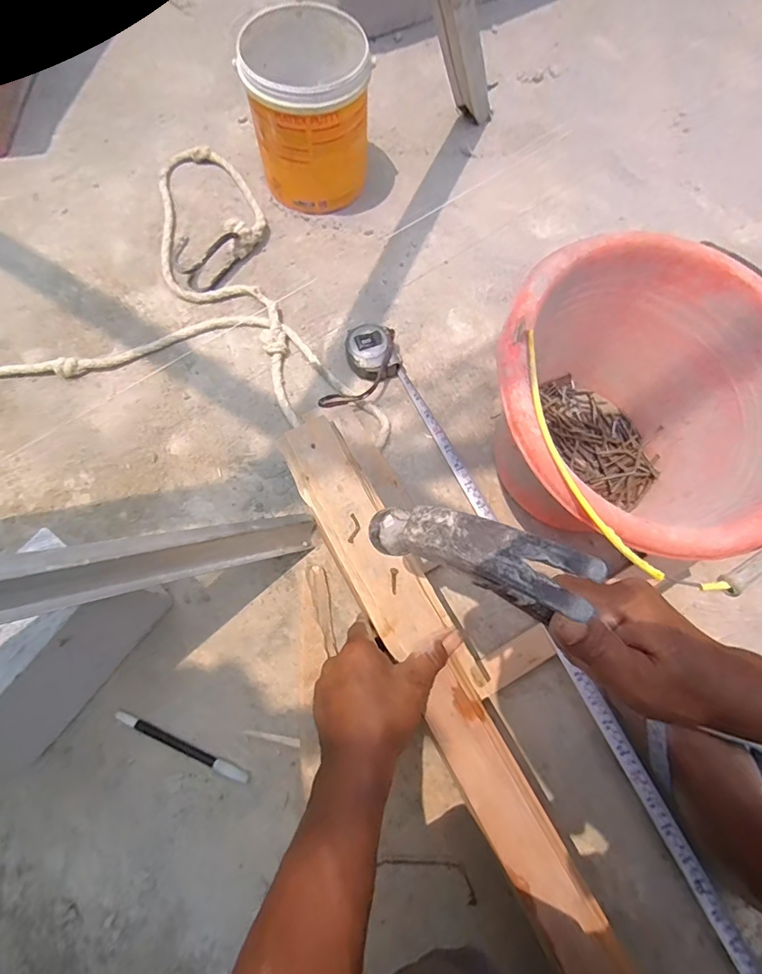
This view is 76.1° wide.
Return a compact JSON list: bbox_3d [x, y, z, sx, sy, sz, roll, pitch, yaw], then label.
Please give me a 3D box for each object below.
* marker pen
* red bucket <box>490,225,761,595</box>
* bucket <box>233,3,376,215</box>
[{"bbox_3d":[-0.197,0.255,0.478,0.145,0.006,0.012,23,73,6],"label":"marker pen"},{"bbox_3d":[0.228,-0.056,0.486,0.259,0.215,0.289,29,73,8],"label":"red bucket"},{"bbox_3d":[-0.091,-0.471,0.632,0.140,0.166,0.137,0,72,-1],"label":"bucket"}]

